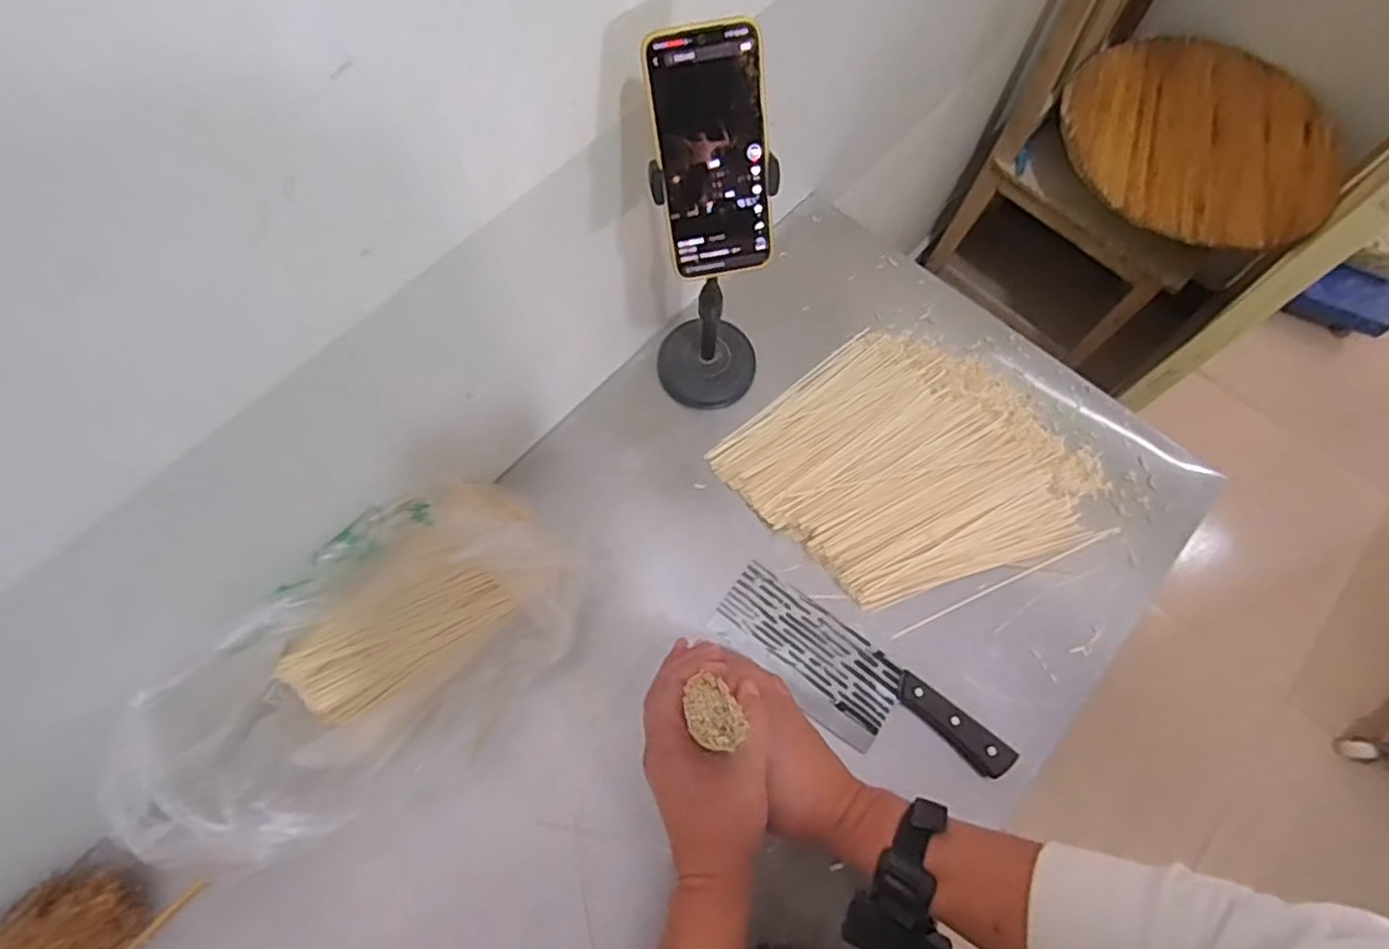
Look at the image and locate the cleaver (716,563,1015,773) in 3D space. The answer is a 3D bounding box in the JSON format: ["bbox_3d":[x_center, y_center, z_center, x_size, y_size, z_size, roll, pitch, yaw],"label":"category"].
[{"bbox_3d":[0.154,0.207,0.673,0.297,0.015,0.088,36,71,11],"label":"cleaver"}]

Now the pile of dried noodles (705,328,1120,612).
[{"bbox_3d":[0.245,-0.008,0.761,0.327,0.021,0.323,-38,75,-16],"label":"pile of dried noodles"}]

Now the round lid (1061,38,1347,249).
[{"bbox_3d":[0.908,-0.606,1.233,0.466,0.040,0.462,0,67,-1],"label":"round lid"}]

